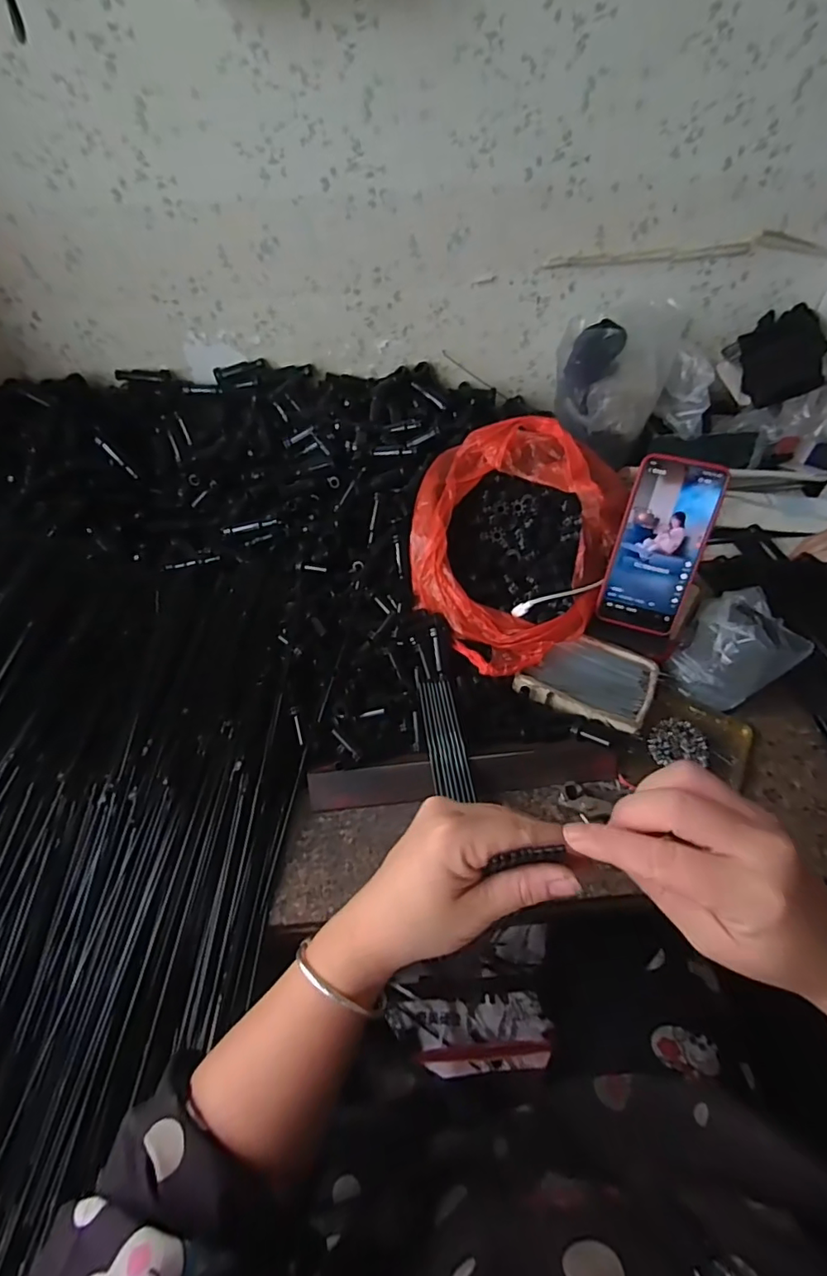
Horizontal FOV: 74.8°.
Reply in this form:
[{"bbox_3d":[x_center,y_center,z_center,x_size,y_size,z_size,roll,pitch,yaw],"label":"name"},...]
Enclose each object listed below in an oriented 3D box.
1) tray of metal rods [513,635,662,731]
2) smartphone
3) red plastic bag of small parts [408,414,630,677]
[{"bbox_3d":[0.177,0.038,0.550,0.126,0.017,0.087,18,55,14],"label":"tray of metal rods"},{"bbox_3d":[0.236,-0.087,0.521,0.077,0.163,0.009,16,20,12],"label":"smartphone"},{"bbox_3d":[0.112,-0.112,0.590,0.252,0.077,0.250,-35,66,-2],"label":"red plastic bag of small parts"}]

